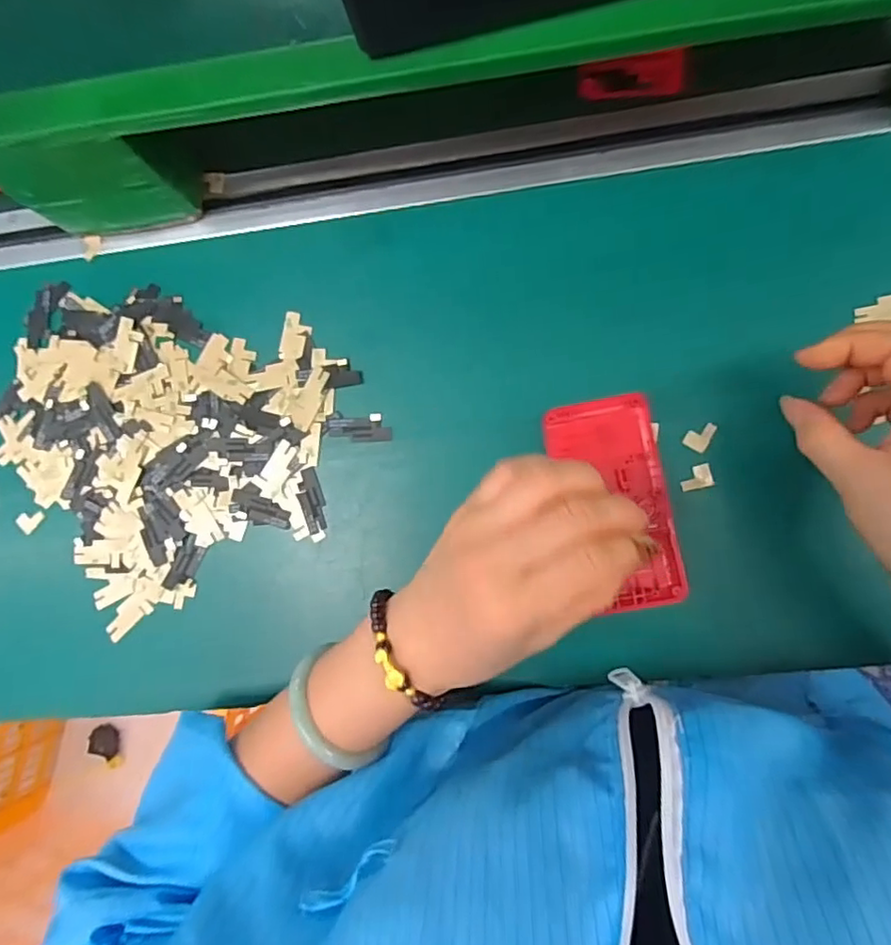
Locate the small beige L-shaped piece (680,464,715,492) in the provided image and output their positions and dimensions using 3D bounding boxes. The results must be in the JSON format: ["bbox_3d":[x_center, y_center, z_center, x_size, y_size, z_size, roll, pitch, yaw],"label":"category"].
[{"bbox_3d":[0.147,0.003,0.355,0.018,0.004,0.014,-15,88,5],"label":"small beige L-shaped piece"}]

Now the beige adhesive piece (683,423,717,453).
[{"bbox_3d":[0.150,-0.022,0.356,0.014,0.004,0.018,26,92,5],"label":"beige adhesive piece"}]

